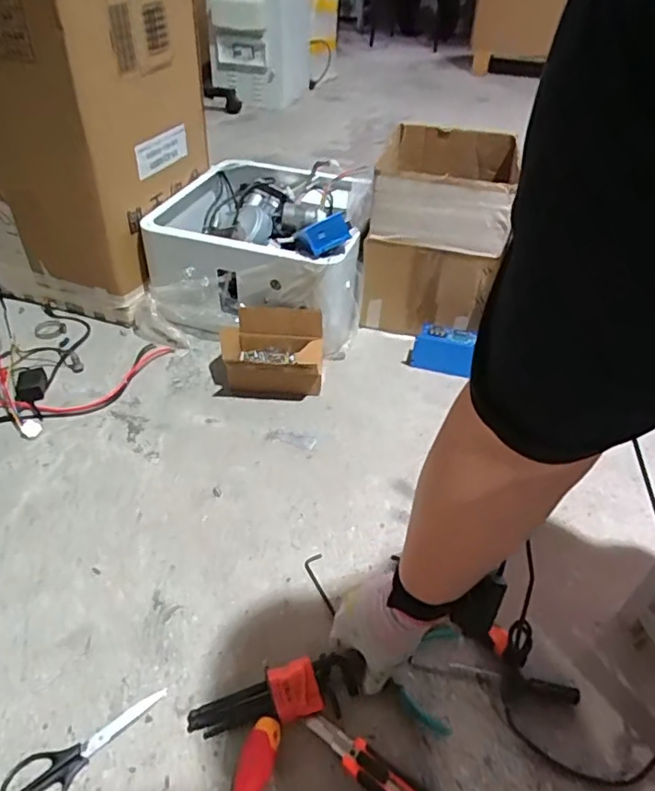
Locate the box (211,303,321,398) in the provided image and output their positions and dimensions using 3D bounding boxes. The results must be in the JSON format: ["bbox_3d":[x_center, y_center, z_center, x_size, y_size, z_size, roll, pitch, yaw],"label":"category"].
[{"bbox_3d":[-0.110,-0.073,1.016,0.202,0.095,0.144,1,42,-3],"label":"box"}]

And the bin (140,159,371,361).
[{"bbox_3d":[-0.124,-0.303,1.171,0.398,0.218,0.396,7,42,4],"label":"bin"}]

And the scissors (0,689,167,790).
[{"bbox_3d":[-0.243,0.360,0.580,0.164,0.005,0.057,-26,50,-29],"label":"scissors"}]

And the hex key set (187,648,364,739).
[{"bbox_3d":[-0.061,0.325,0.610,0.171,0.038,0.053,-15,44,-7],"label":"hex key set"}]

